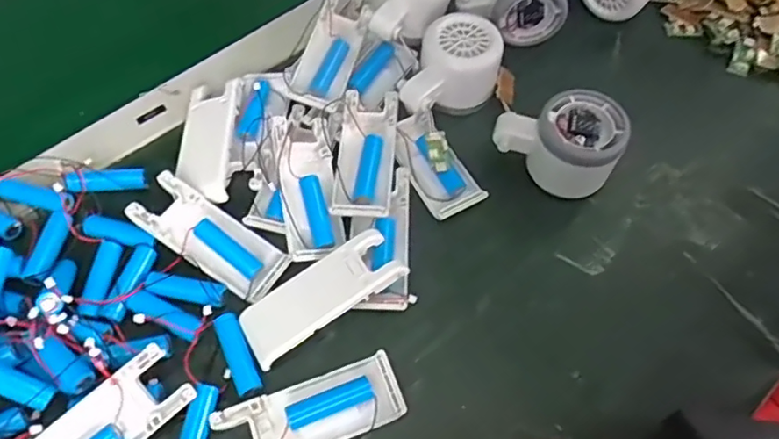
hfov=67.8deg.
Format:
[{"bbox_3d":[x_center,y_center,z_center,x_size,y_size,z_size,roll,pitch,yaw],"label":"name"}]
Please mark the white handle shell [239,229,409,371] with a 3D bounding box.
[{"bbox_3d":[-0.042,0.046,0.359,0.102,0.013,0.040,-33,66,-4],"label":"white handle shell"}]

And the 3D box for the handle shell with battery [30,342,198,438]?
[{"bbox_3d":[-0.161,0.116,0.314,0.103,0.021,0.038,-37,68,-20],"label":"handle shell with battery"}]

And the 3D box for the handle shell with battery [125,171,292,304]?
[{"bbox_3d":[-0.116,0.010,0.376,0.102,0.016,0.039,30,64,15],"label":"handle shell with battery"}]

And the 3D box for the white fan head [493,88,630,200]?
[{"bbox_3d":[0.122,-0.058,0.412,0.083,0.053,0.064,36,66,17],"label":"white fan head"}]

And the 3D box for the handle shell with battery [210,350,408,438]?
[{"bbox_3d":[-0.045,0.110,0.330,0.104,0.011,0.040,-17,62,-11],"label":"handle shell with battery"}]

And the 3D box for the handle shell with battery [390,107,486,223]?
[{"bbox_3d":[0.030,-0.046,0.415,0.039,0.022,0.090,-27,64,-16],"label":"handle shell with battery"}]

